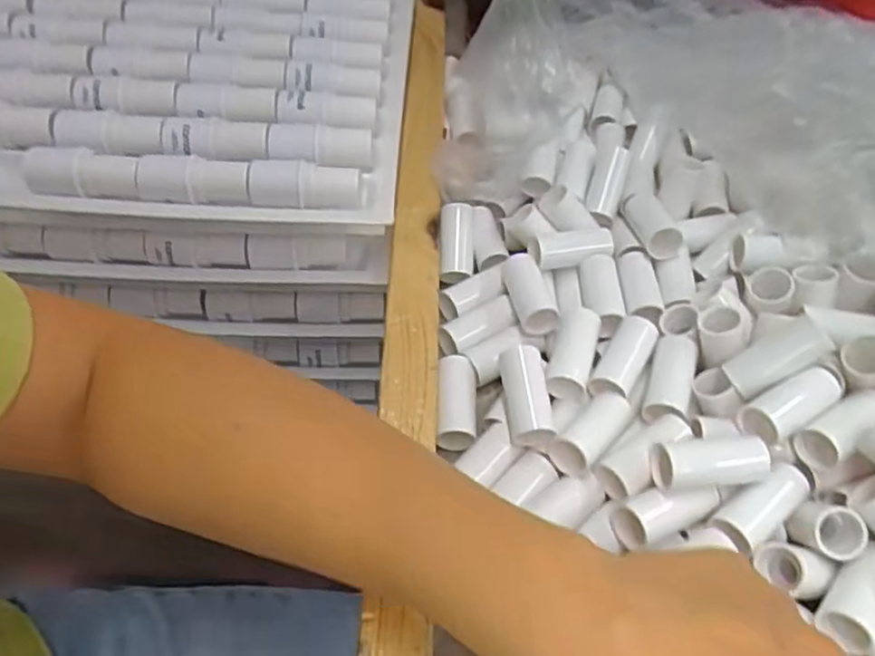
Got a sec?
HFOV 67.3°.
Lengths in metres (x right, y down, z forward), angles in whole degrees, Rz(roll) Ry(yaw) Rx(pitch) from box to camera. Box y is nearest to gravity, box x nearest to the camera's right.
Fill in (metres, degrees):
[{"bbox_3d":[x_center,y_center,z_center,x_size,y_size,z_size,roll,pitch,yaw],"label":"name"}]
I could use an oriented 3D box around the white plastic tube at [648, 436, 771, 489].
[{"bbox_3d":[0.120,0.058,0.288,0.049,0.018,0.018,-2,52,-5],"label":"white plastic tube"}]

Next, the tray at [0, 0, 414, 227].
[{"bbox_3d":[-0.252,-0.187,0.427,0.461,0.034,0.287,4,52,-1],"label":"tray"}]

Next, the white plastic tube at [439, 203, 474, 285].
[{"bbox_3d":[0.012,-0.052,0.398,0.022,0.019,0.055,7,66,1],"label":"white plastic tube"}]

